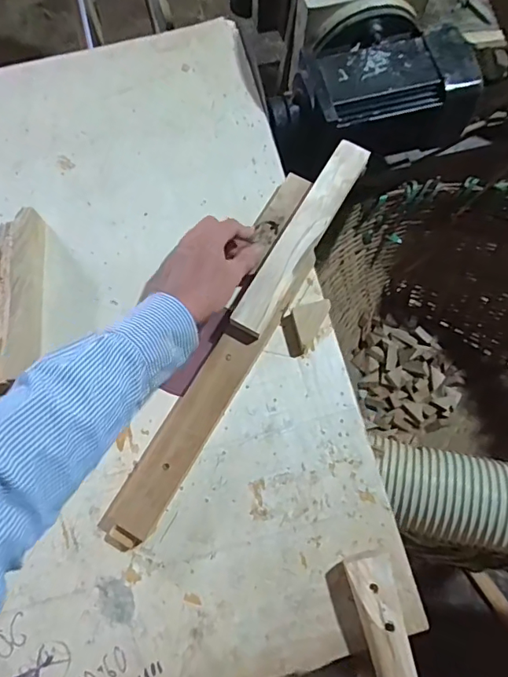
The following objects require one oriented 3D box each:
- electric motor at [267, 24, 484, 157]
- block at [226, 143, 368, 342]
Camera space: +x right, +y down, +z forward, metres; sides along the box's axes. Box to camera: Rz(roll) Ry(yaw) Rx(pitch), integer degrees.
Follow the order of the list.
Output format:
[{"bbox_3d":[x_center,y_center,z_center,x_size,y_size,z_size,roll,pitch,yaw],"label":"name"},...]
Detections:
[{"bbox_3d":[0.188,-0.362,0.812,0.308,0.147,0.210,-17,72,-7],"label":"electric motor"},{"bbox_3d":[0.056,-0.115,0.593,0.044,0.029,0.275,29,79,9],"label":"block"}]

